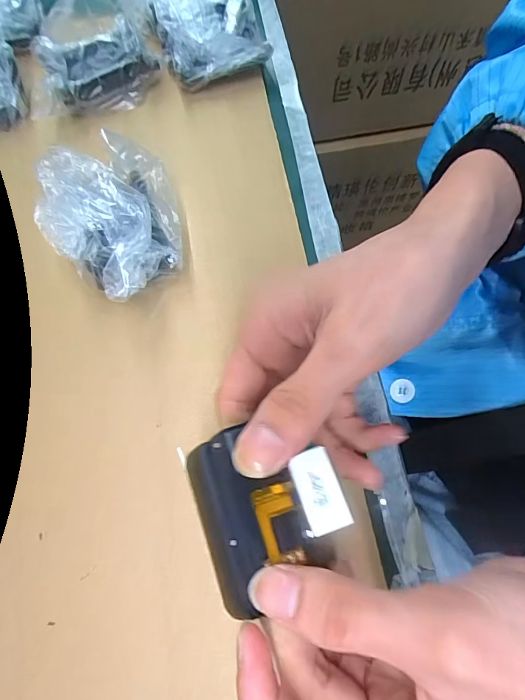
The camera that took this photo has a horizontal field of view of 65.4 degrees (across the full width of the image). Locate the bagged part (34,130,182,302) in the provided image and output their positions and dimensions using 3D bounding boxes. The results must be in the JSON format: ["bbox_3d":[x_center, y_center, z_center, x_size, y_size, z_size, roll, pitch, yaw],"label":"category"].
[{"bbox_3d":[-0.083,-0.067,0.236,0.068,0.052,0.088,-17,72,-6],"label":"bagged part"}]

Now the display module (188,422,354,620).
[{"bbox_3d":[0.002,0.061,0.164,0.056,0.009,0.062,-21,73,-7],"label":"display module"}]

